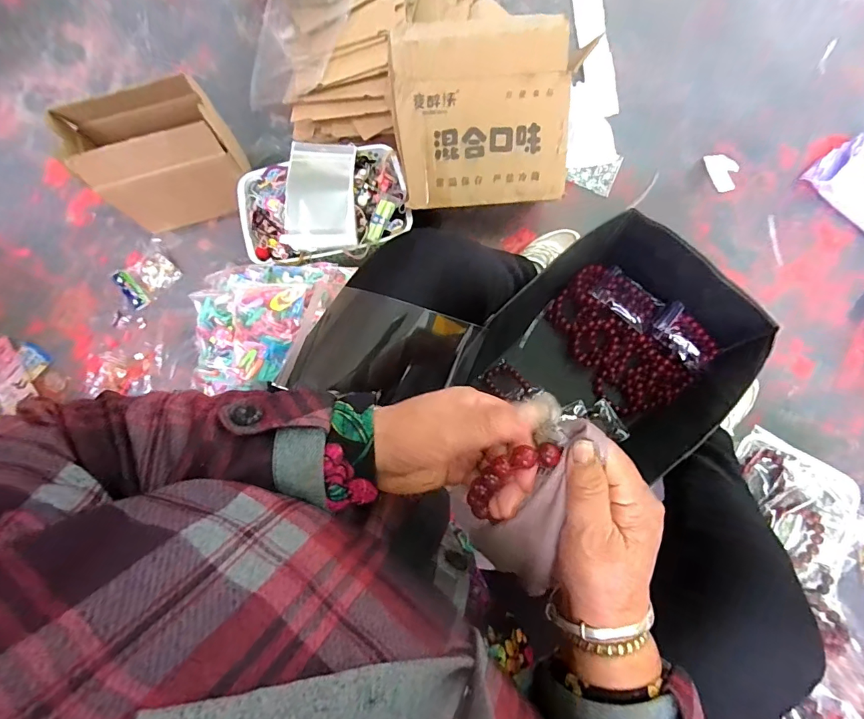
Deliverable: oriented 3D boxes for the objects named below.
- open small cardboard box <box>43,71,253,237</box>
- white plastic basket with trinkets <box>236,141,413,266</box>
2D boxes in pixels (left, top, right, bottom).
[{"bbox_3d":[-0.465,-0.355,0.787,0.244,0.215,0.133,-14,78,-2],"label":"open small cardboard box"},{"bbox_3d":[-0.194,-0.279,0.774,0.297,0.059,0.218,-7,78,-1],"label":"white plastic basket with trinkets"}]

